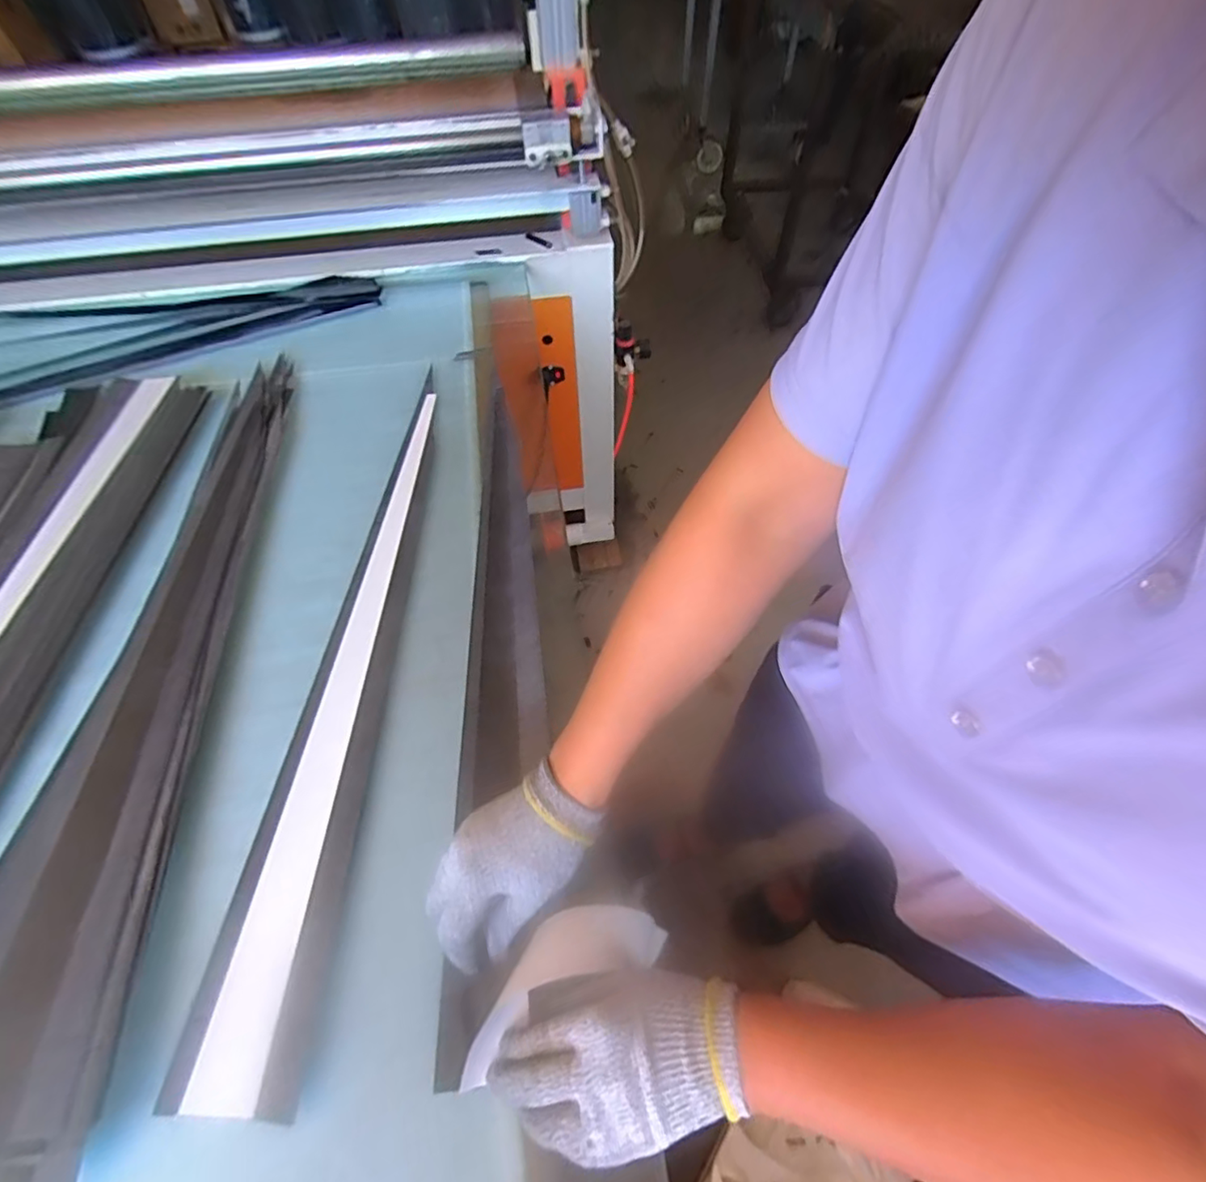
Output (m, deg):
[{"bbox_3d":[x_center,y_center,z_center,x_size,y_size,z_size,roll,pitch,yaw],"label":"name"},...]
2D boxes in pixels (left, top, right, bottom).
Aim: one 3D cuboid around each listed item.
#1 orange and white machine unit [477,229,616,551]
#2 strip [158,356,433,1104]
[{"bbox_3d":[-0.084,-0.388,1.304,0.237,0.720,0.149,-3,57,-2],"label":"orange and white machine unit"},{"bbox_3d":[-0.244,0.035,0.579,0.097,0.014,0.726,-1,56,3],"label":"strip"}]

